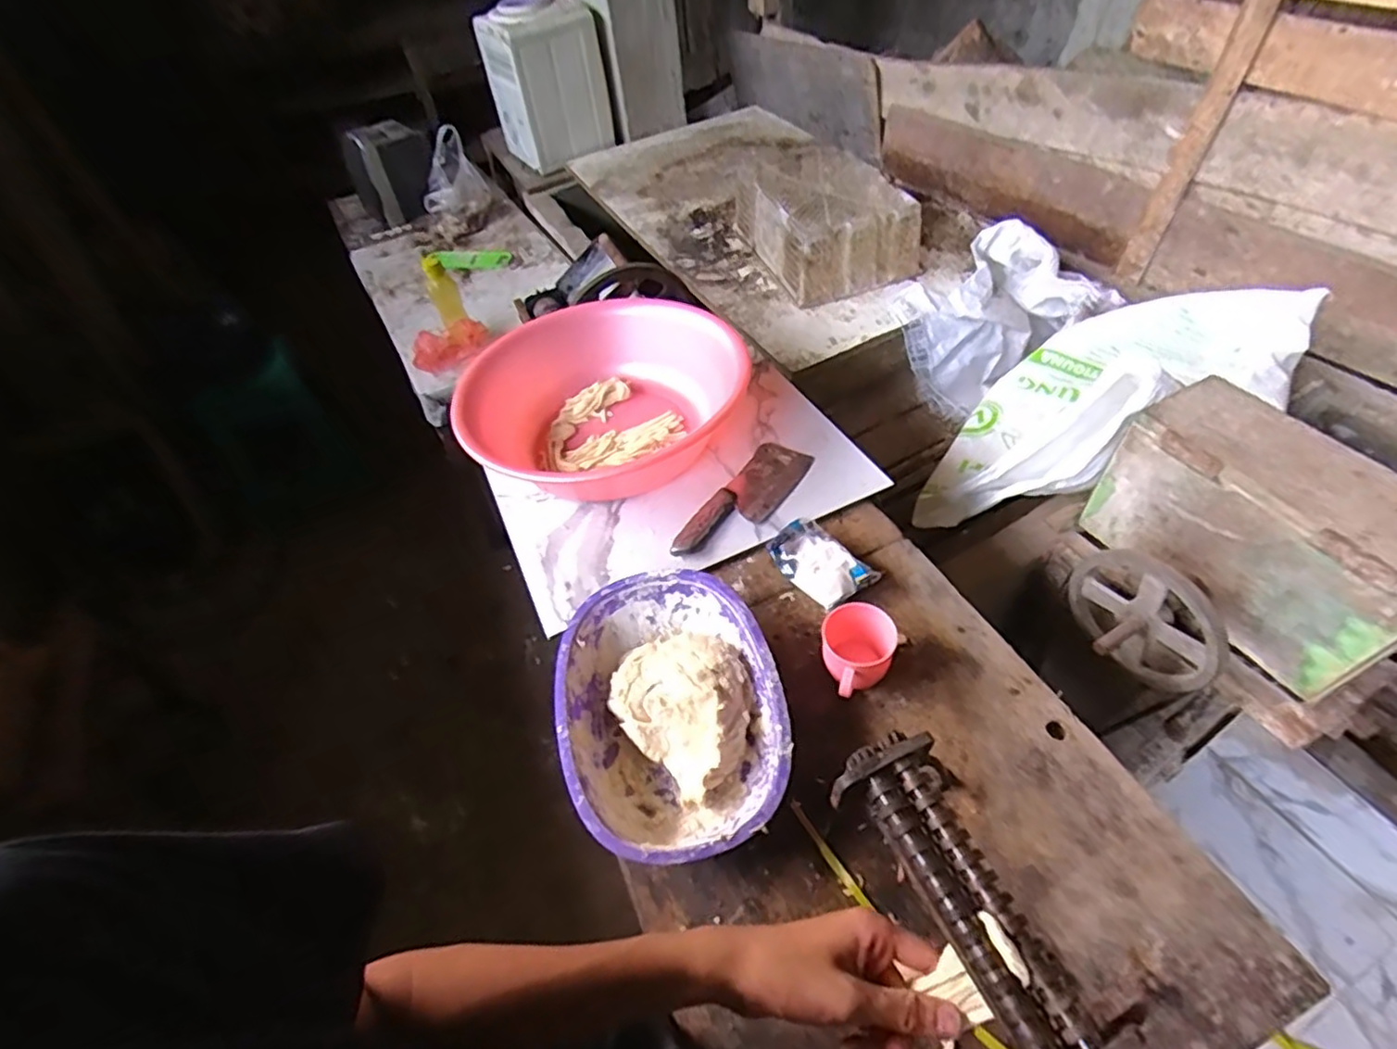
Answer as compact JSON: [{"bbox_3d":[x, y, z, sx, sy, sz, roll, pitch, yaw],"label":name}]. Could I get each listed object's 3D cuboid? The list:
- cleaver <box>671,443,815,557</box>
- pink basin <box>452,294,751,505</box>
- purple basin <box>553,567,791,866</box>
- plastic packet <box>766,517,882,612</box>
[{"bbox_3d":[0.065,-0.032,0.898,0.081,0.015,0.243,27,56,23],"label":"cleaver"},{"bbox_3d":[-0.155,-0.202,1.017,0.410,0.143,0.410,-2,50,2],"label":"pink basin"},{"bbox_3d":[-0.031,0.185,0.680,0.213,0.079,0.298,-13,51,-7],"label":"purple basin"},{"bbox_3d":[0.146,0.042,0.809,0.080,0.034,0.127,-30,55,-20],"label":"plastic packet"}]

